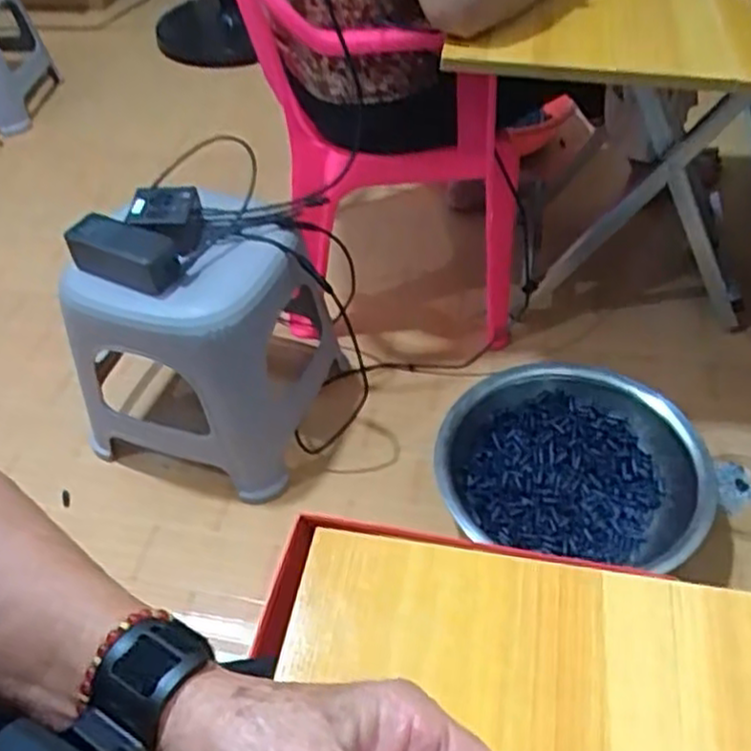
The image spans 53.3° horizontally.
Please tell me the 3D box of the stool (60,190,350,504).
[{"bbox_3d":[-0.214,-0.072,1.018,0.267,0.336,0.313,16,51,18],"label":"stool"}]

